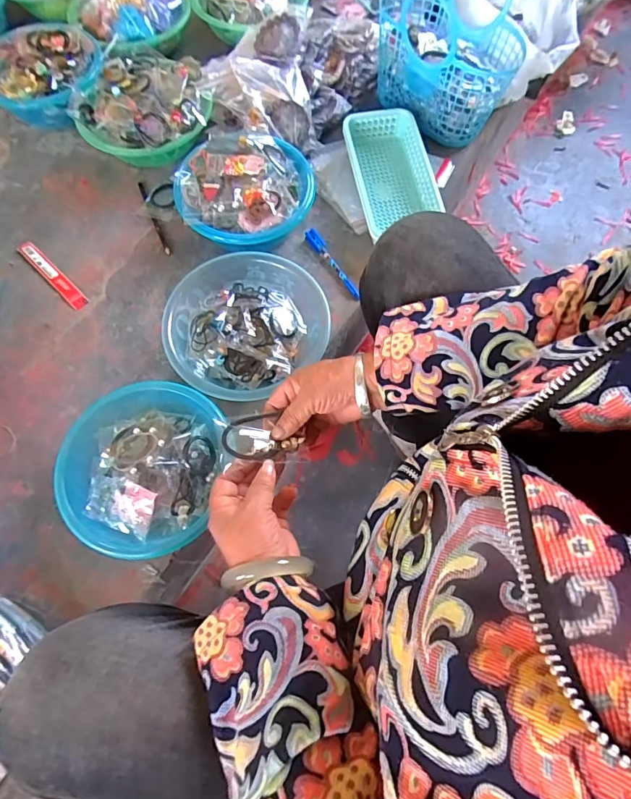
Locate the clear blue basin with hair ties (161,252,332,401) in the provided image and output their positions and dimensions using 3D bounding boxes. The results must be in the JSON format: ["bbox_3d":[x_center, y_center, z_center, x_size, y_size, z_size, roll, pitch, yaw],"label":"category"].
[{"bbox_3d":[-0.110,-0.111,0.701,0.240,0.068,0.214,-42,74,-18],"label":"clear blue basin with hair ties"}]

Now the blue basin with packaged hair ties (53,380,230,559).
[{"bbox_3d":[-0.227,0.096,0.622,0.215,0.077,0.224,12,67,3],"label":"blue basin with packaged hair ties"}]

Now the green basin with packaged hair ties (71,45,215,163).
[{"bbox_3d":[-0.316,-0.533,0.847,0.233,0.101,0.245,1,66,-2],"label":"green basin with packaged hair ties"}]

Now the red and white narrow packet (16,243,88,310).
[{"bbox_3d":[-0.449,-0.213,0.775,0.181,0.005,0.027,42,71,15],"label":"red and white narrow packet"}]

